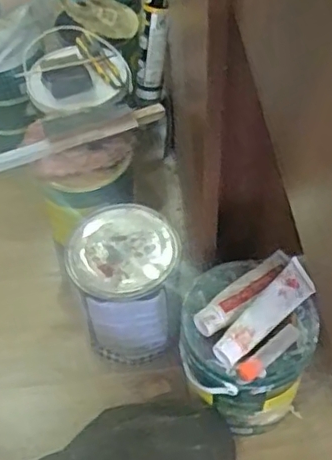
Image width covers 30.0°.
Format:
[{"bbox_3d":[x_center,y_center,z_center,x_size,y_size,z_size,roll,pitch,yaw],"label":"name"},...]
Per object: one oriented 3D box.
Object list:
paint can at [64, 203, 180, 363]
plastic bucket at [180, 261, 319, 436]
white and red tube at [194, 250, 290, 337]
[{"bbox_3d":[-0.058,0.076,0.920,0.152,0.175,0.161,-10,52,-5],"label":"paint can"},{"bbox_3d":[0.095,0.176,0.848,0.170,0.208,0.149,37,62,27],"label":"plastic bucket"},{"bbox_3d":[0.100,0.078,0.785,0.158,0.025,0.035,-36,59,-23],"label":"white and red tube"}]

